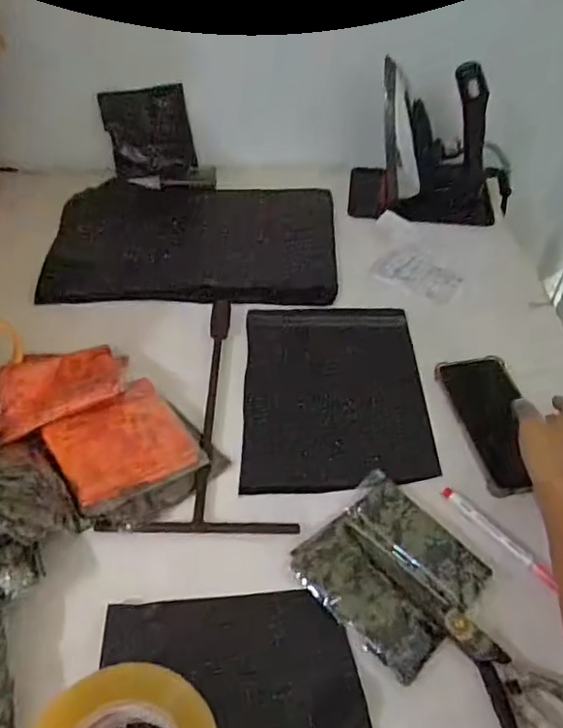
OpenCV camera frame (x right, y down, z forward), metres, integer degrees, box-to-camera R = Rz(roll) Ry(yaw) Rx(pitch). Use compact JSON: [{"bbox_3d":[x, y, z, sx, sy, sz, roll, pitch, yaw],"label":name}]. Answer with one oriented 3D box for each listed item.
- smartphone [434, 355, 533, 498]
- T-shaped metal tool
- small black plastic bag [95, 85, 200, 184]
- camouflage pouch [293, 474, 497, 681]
[{"bbox_3d":[0.221,0.054,0.585,0.074,0.017,0.178,-15,42,3],"label":"smartphone"},{"bbox_3d":[-0.077,0.037,0.603,0.167,0.017,0.301,0,45,-3],"label":"T-shaped metal tool"},{"bbox_3d":[-0.206,-0.360,0.892,0.128,0.129,0.019,-6,28,-3],"label":"small black plastic bag"},{"bbox_3d":[0.092,0.167,0.477,0.122,0.012,0.128,-34,56,-31],"label":"camouflage pouch"}]

